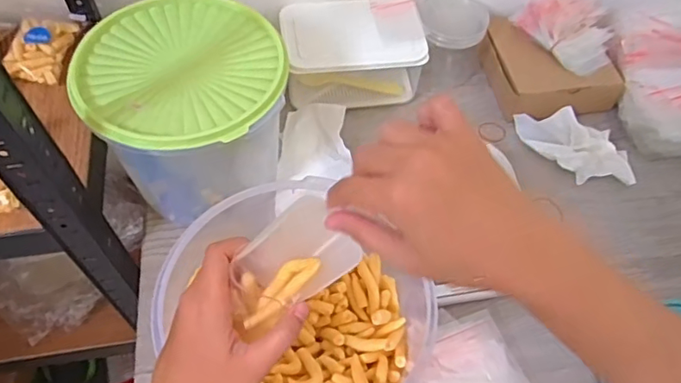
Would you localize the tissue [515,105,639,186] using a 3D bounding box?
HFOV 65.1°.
[{"bbox_3d":[0.307,-0.063,0.691,0.159,0.039,0.071,32,61,16],"label":"tissue"}]

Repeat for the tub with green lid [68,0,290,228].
[{"bbox_3d":[-0.162,-0.081,0.599,0.191,0.179,0.202,1,57,-2],"label":"tub with green lid"}]

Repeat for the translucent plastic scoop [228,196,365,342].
[{"bbox_3d":[-0.034,0.048,0.349,0.081,0.032,0.055,-34,65,-22],"label":"translucent plastic scoop"}]

